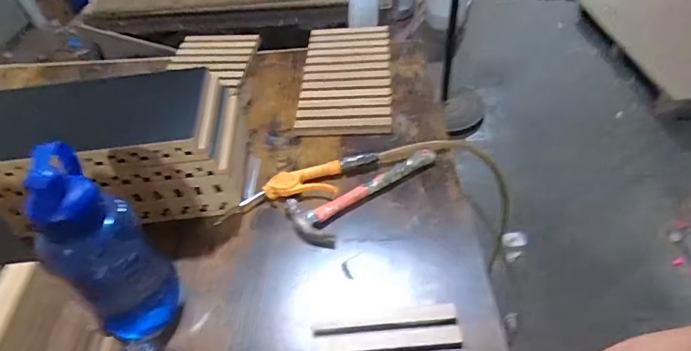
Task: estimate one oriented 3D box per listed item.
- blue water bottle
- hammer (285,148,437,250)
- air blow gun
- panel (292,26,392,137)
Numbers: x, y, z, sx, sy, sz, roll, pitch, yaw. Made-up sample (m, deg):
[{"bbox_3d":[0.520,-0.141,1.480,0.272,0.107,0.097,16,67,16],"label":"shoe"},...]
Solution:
[{"bbox_3d":[-0.276,0.087,0.520,0.087,0.267,0.115,-24,49,-18],"label":"blue water bottle"},{"bbox_3d":[0.031,0.016,0.720,0.264,0.027,0.101,-32,52,-24],"label":"hammer"},{"bbox_3d":[-0.075,0.014,0.727,0.272,0.029,0.064,-12,46,-8],"label":"air blow gun"},{"bbox_3d":[0.002,-0.216,0.930,0.183,0.015,0.353,-2,51,6],"label":"panel"}]

